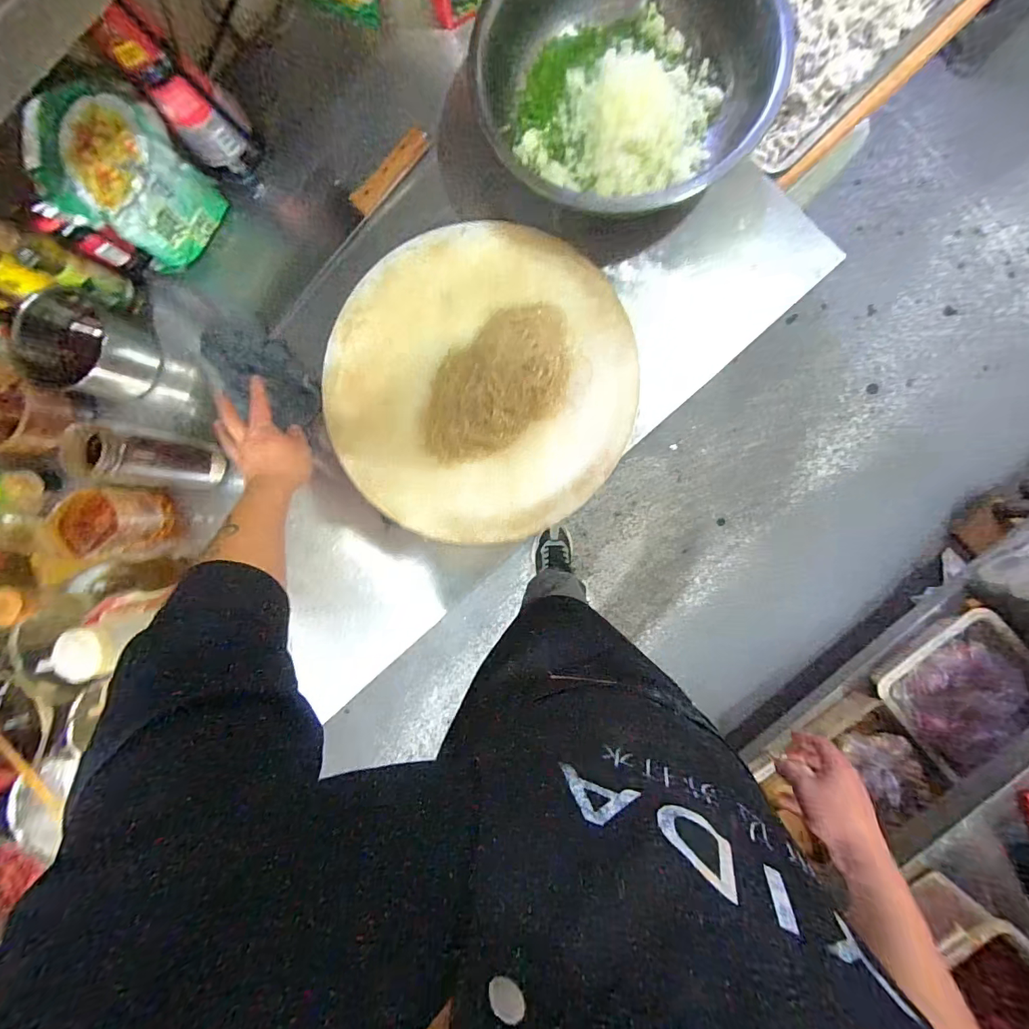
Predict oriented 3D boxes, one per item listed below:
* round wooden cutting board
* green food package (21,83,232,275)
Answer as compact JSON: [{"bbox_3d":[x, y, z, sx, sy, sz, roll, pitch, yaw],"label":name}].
[{"bbox_3d":[-0.046,-0.169,0.597,0.385,0.049,0.393,0,89,5],"label":"round wooden cutting board"},{"bbox_3d":[-0.462,-0.405,0.567,0.060,0.173,0.157,36,93,5],"label":"green food package"}]

